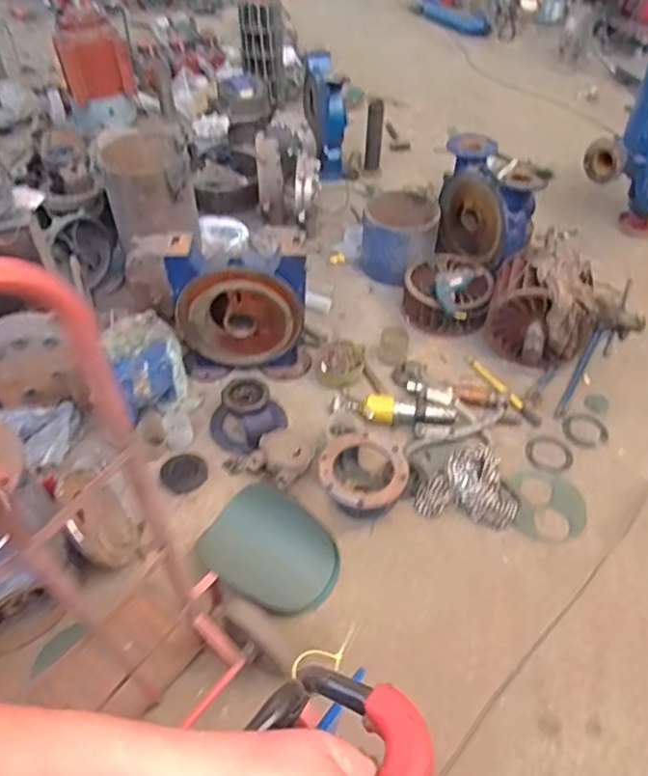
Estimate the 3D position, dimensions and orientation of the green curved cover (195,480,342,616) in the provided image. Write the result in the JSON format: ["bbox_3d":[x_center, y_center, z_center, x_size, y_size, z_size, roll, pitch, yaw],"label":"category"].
[{"bbox_3d":[-0.139,0.447,1.656,0.379,0.055,0.283,28,53,24],"label":"green curved cover"}]

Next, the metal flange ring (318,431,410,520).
[{"bbox_3d":[0.110,0.257,1.712,0.240,0.127,0.260,0,47,0],"label":"metal flange ring"}]

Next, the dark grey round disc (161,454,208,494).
[{"bbox_3d":[-0.419,0.253,1.800,0.130,0.010,0.126,-1,55,2],"label":"dark grey round disc"}]

